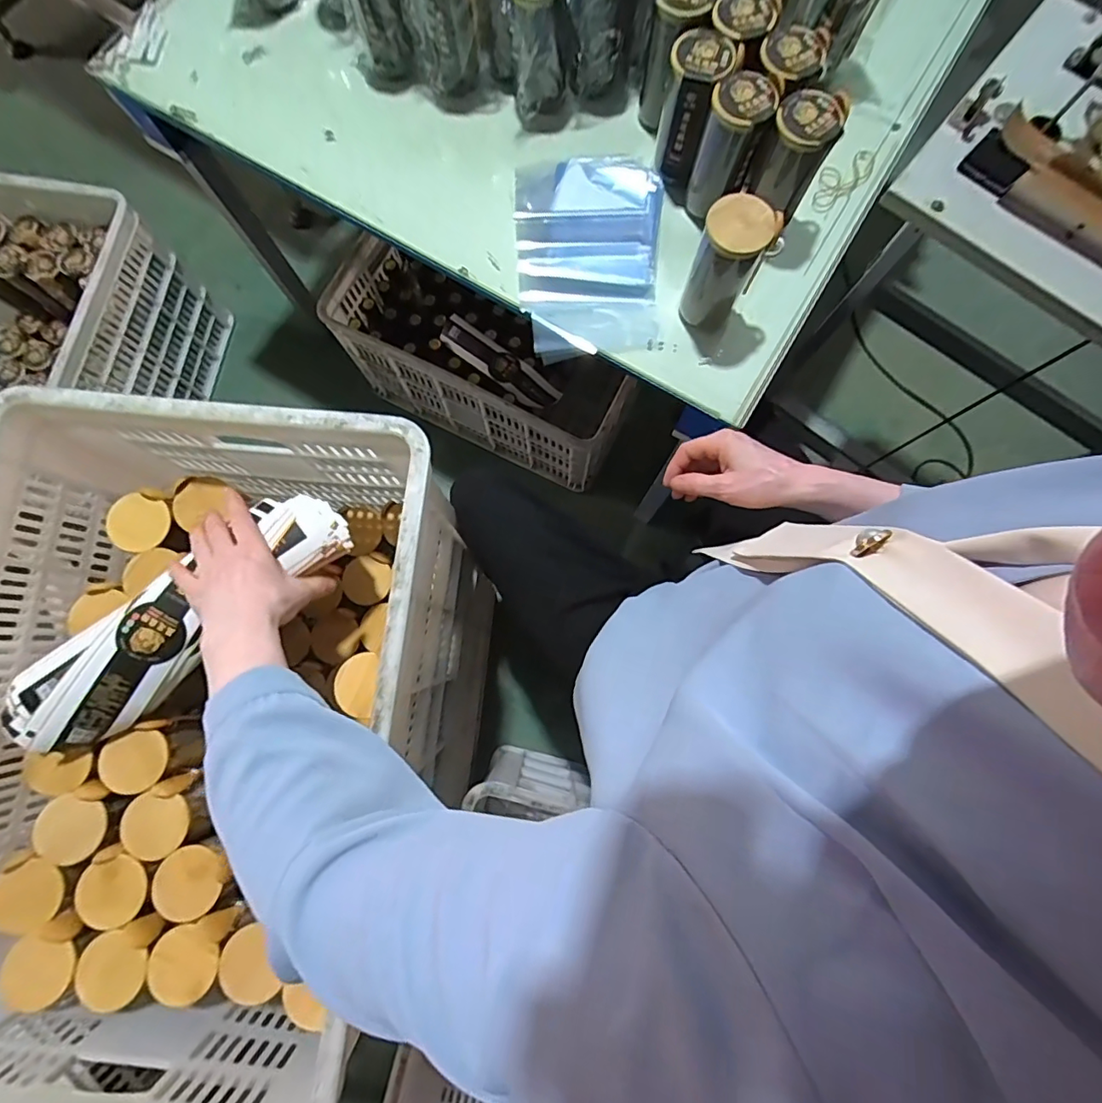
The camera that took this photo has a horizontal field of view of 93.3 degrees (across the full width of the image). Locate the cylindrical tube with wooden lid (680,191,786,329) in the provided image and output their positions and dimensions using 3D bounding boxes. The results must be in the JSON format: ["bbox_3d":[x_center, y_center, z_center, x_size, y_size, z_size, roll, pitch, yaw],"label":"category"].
[{"bbox_3d":[0.194,-0.323,0.587,0.068,0.149,0.070,0,79,-1],"label":"cylindrical tube with wooden lid"}]

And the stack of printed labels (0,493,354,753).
[{"bbox_3d":[-0.373,0.067,0.536,0.348,0.050,0.091,-40,82,-11],"label":"stack of printed labels"}]

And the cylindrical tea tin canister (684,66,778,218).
[{"bbox_3d":[0.211,-0.477,0.634,0.067,0.158,0.062,0,79,-1],"label":"cylindrical tea tin canister"}]

